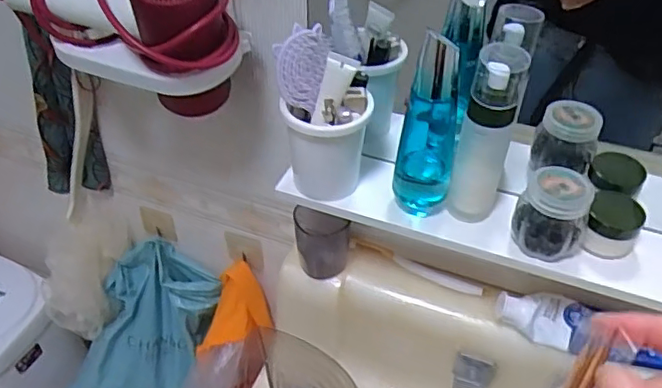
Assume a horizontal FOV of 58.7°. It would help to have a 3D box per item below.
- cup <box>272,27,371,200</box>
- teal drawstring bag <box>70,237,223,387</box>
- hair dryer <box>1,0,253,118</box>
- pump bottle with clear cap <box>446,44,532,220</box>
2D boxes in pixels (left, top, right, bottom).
[{"bbox_3d":[-0.007,-0.075,0.563,0.081,0.150,0.068,-1,43,-2],"label":"cup"},{"bbox_3d":[-0.299,0.241,0.948,0.177,0.360,0.055,24,19,-10],"label":"teal drawstring bag"},{"bbox_3d":[-0.196,-0.156,0.555,0.213,0.158,0.090,20,47,19],"label":"hair dryer"},{"bbox_3d":[0.137,-0.050,0.522,0.041,0.179,0.037,20,47,19],"label":"pump bottle with clear cap"}]

